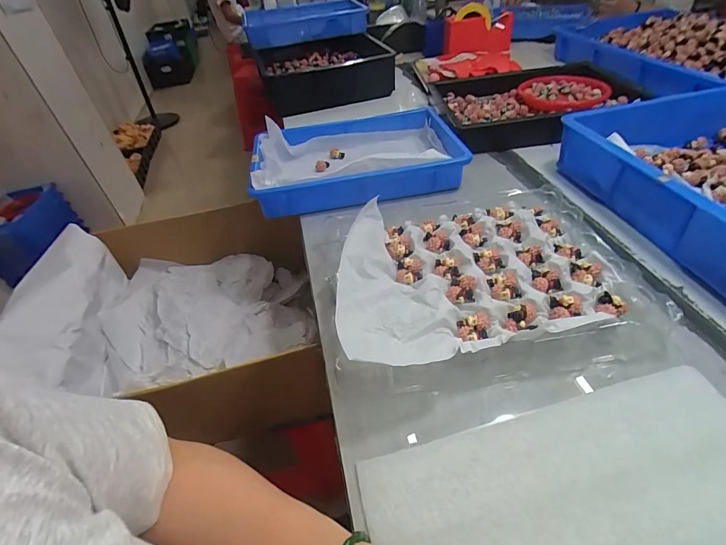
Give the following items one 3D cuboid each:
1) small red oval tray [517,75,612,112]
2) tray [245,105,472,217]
[{"bbox_3d":[0.435,-0.388,0.808,0.174,0.025,0.153,-15,44,-8],"label":"small red oval tray"},{"bbox_3d":[-0.017,-0.215,0.696,0.357,0.079,0.249,-10,43,-2],"label":"tray"}]

